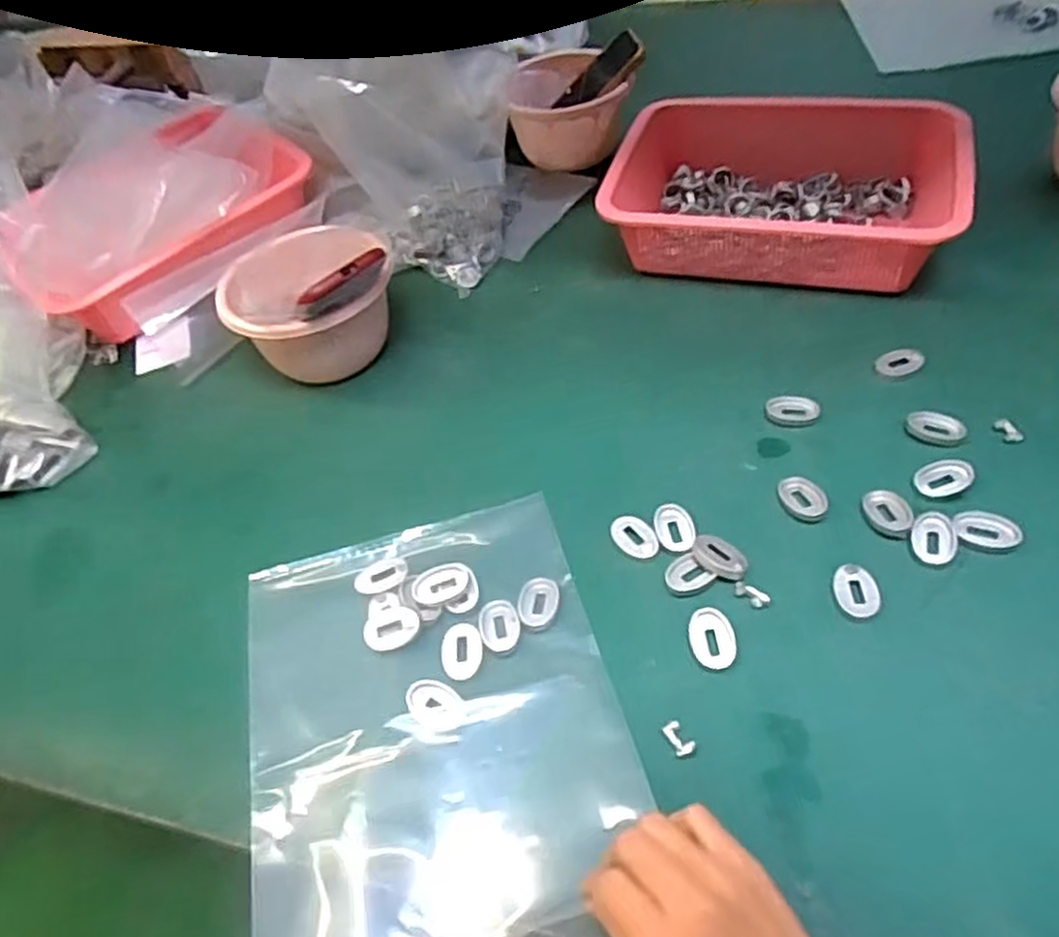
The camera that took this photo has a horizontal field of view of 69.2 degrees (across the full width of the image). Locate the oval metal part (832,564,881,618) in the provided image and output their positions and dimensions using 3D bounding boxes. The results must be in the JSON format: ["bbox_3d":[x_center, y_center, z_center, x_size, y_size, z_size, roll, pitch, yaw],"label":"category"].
[{"bbox_3d":[0.205,0.076,0.482,0.026,0.004,0.037,-6,50,5],"label":"oval metal part"}]

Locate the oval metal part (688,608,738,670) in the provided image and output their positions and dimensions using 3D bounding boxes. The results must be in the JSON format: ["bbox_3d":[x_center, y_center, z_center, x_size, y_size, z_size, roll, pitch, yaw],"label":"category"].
[{"bbox_3d":[0.113,0.104,0.471,0.027,0.007,0.037,-11,49,1],"label":"oval metal part"}]

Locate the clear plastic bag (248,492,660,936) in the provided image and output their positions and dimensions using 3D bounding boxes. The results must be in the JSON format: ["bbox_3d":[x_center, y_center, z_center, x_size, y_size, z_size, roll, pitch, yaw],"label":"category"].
[{"bbox_3d":[-0.059,0.151,0.460,0.214,0.018,0.293,-14,46,-7],"label":"clear plastic bag"}]

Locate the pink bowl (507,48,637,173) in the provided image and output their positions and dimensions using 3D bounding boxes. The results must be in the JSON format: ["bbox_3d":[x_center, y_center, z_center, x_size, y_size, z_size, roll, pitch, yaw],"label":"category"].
[{"bbox_3d":[0.042,-0.408,0.883,0.126,0.093,0.124,-5,50,6],"label":"pink bowl"}]

